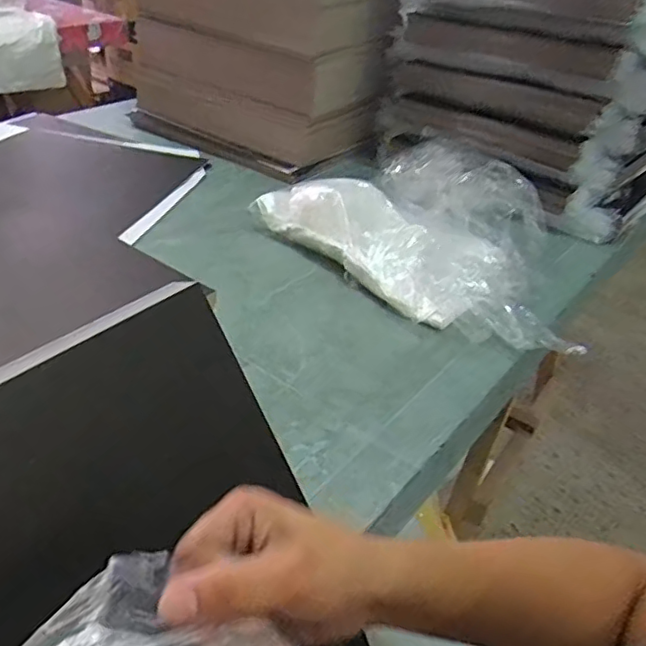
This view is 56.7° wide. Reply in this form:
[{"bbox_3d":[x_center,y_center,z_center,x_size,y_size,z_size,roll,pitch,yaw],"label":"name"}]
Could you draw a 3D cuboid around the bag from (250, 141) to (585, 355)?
[{"bbox_3d":[0.160,-0.145,0.898,0.502,0.144,0.264,33,45,31],"label":"bag"}]

